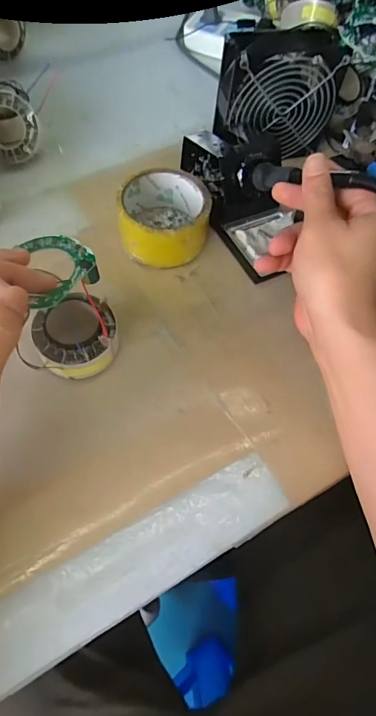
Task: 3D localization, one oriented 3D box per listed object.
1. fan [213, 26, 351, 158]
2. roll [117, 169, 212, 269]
[{"bbox_3d":[0.094,-0.265,0.470,0.126,0.122,0.057,-11,62,-9],"label":"fan"},{"bbox_3d":[-0.023,-0.133,0.427,0.083,0.049,0.089,1,61,-2],"label":"roll"}]

